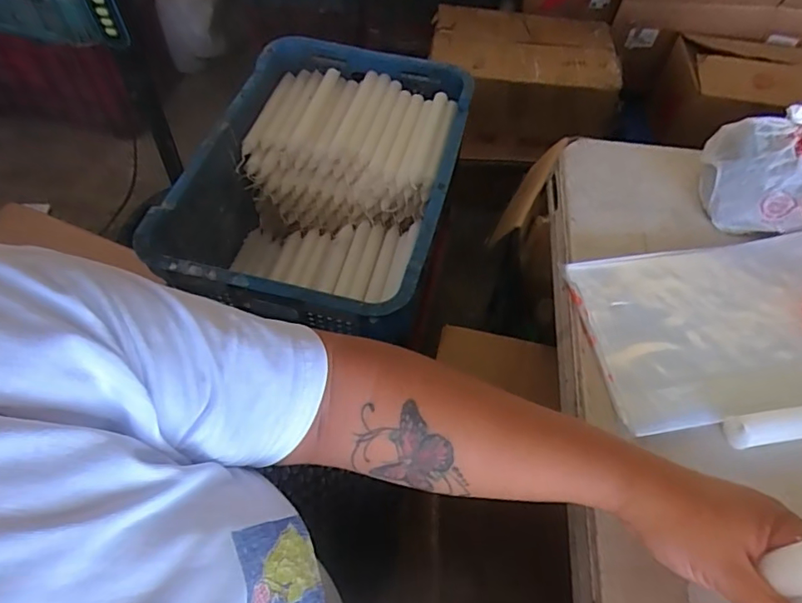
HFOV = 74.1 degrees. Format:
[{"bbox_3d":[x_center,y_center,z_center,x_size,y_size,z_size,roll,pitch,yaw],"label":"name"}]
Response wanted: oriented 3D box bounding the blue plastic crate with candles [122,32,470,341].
[{"bbox_3d":[-0.115,-0.171,0.849,0.375,0.229,0.482,13,56,6],"label":"blue plastic crate with candles"}]

